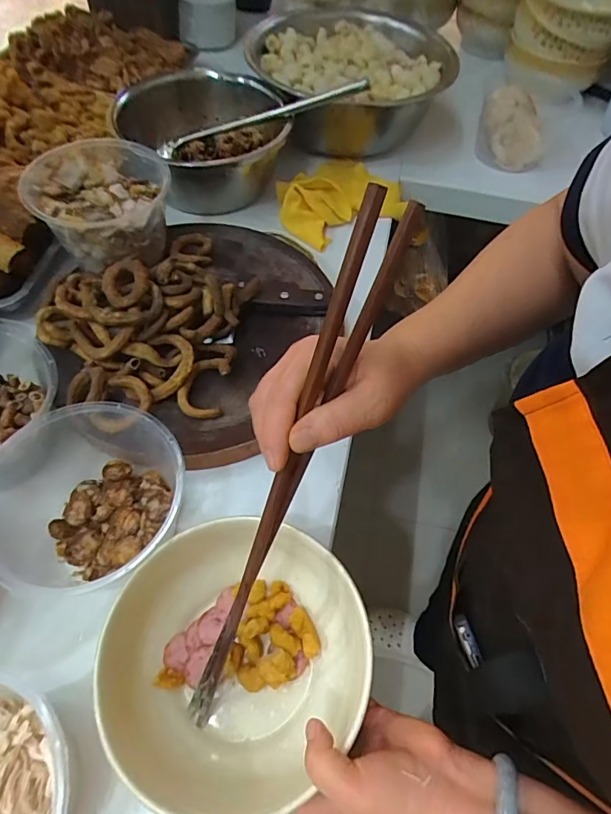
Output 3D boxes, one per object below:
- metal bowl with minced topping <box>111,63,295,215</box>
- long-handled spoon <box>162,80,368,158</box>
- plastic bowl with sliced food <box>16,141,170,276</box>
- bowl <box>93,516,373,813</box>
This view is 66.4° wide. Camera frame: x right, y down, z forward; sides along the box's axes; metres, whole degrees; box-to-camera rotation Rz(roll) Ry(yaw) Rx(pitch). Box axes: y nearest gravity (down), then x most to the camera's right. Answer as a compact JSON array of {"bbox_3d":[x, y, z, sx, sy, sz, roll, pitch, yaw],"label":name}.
[{"bbox_3d":[-0.150,-0.426,0.739,0.249,0.103,0.246,2,58,-3],"label":"metal bowl with minced topping"},{"bbox_3d":[-0.067,-0.443,0.713,0.327,0.026,0.033,-17,60,1],"label":"long-handled spoon"},{"bbox_3d":[-0.250,-0.250,0.580,0.164,0.084,0.154,-5,59,-6],"label":"plastic bowl with sliced food"},{"bbox_3d":[-0.053,0.203,0.375,0.192,0.089,0.185,2,58,-3],"label":"bowl"}]

